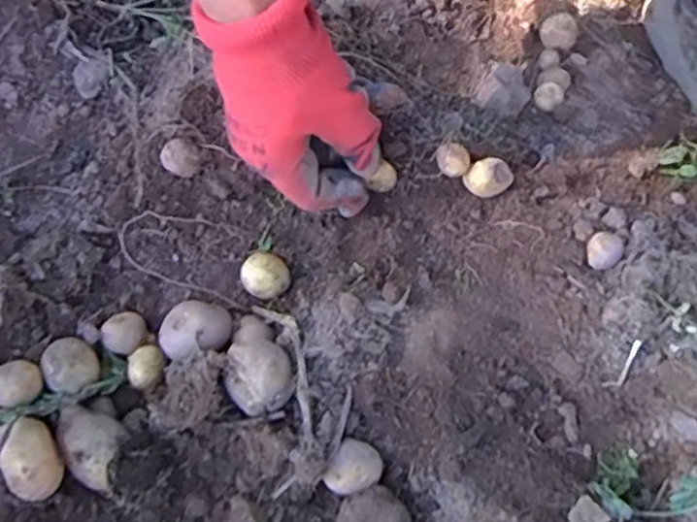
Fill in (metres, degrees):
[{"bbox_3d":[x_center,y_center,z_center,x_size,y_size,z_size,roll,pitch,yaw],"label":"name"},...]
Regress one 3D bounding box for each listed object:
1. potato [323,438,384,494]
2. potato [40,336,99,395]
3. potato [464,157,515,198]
[{"bbox_3d":[0.003,0.111,0.358,0.026,0.019,0.029,28,76,9],"label":"potato"},{"bbox_3d":[-0.151,0.057,0.365,0.029,0.022,0.029,16,75,6],"label":"potato"},{"bbox_3d":[0.081,-0.047,0.394,0.025,0.021,0.020,-30,76,-7],"label":"potato"}]

